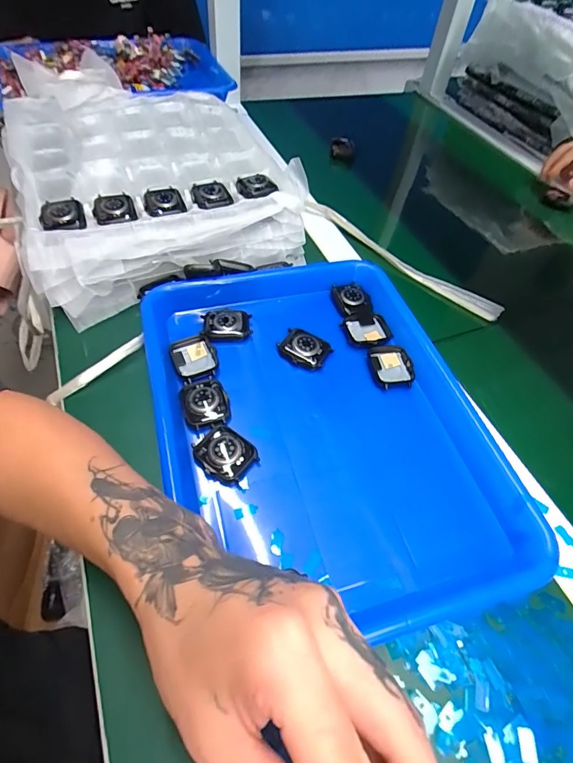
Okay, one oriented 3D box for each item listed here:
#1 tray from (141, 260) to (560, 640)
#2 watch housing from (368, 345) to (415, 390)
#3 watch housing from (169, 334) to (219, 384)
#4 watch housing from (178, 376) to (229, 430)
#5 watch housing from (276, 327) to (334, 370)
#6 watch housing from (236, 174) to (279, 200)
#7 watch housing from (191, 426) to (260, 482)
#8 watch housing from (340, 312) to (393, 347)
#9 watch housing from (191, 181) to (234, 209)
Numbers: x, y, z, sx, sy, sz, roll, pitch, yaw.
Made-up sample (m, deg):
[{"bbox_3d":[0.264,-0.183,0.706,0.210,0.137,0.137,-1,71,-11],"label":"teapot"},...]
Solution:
[{"bbox_3d":[0.026,0.024,0.343,0.251,0.031,0.324,-11,56,-13],"label":"tray"},{"bbox_3d":[0.098,-0.014,0.386,0.036,0.009,0.046,-3,55,-7],"label":"watch housing"},{"bbox_3d":[-0.083,-0.020,0.375,0.037,0.008,0.044,-16,57,-16],"label":"watch housing"},{"bbox_3d":[-0.069,0.017,0.349,0.038,0.009,0.045,-14,57,-15],"label":"watch housing"},{"bbox_3d":[0.016,-0.030,0.390,0.046,0.017,0.030,25,56,12],"label":"watch housing"},{"bbox_3d":[-0.033,-0.210,0.447,0.037,0.011,0.042,-17,56,-17],"label":"watch housing"},{"bbox_3d":[-0.047,0.056,0.324,0.043,0.013,0.039,37,59,20],"label":"watch housing"},{"bbox_3d":[0.082,-0.052,0.415,0.049,0.006,0.042,-14,57,-15],"label":"watch housing"},{"bbox_3d":[-0.079,-0.198,0.440,0.043,0.010,0.043,-18,56,-17],"label":"watch housing"}]

